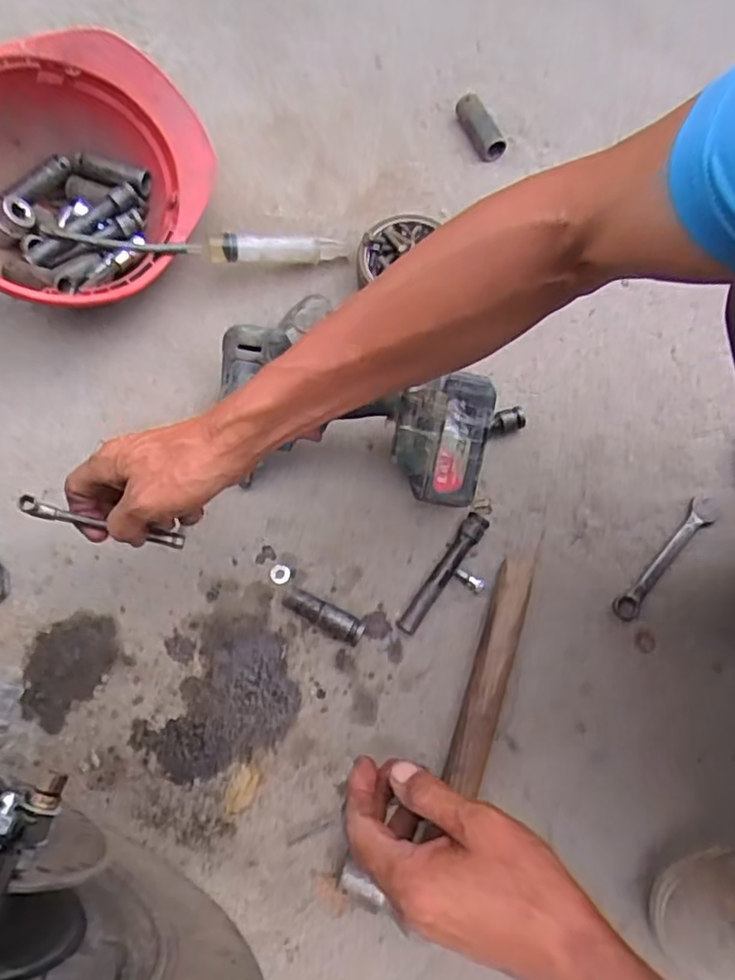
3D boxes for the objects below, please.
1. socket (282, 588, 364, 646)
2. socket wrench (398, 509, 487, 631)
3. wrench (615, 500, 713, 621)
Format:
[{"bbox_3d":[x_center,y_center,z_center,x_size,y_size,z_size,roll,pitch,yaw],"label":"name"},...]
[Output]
[{"bbox_3d":[-0.040,0.115,0.584,0.076,0.021,0.023,26,74,7],"label":"socket"},{"bbox_3d":[0.070,0.076,0.596,0.020,0.022,0.128,35,75,10],"label":"socket wrench"},{"bbox_3d":[0.281,0.067,0.609,0.024,0.006,0.143,41,76,11],"label":"wrench"}]

